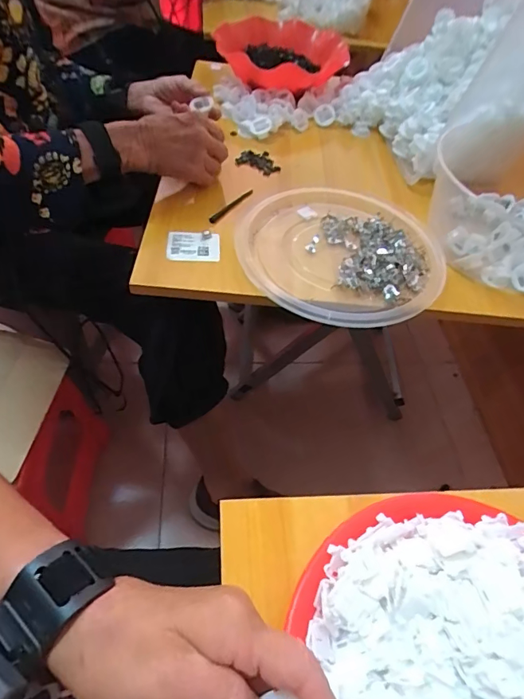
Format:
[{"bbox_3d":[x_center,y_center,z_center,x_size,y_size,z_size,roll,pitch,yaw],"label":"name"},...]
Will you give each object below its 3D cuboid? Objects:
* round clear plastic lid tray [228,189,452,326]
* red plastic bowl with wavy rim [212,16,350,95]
[{"bbox_3d":[0.087,-0.116,0.520,0.229,0.017,0.226,3,52,-3],"label":"round clear plastic lid tray"},{"bbox_3d":[0.031,-0.540,0.823,0.218,0.061,0.239,3,52,-3],"label":"red plastic bowl with wavy rim"}]

